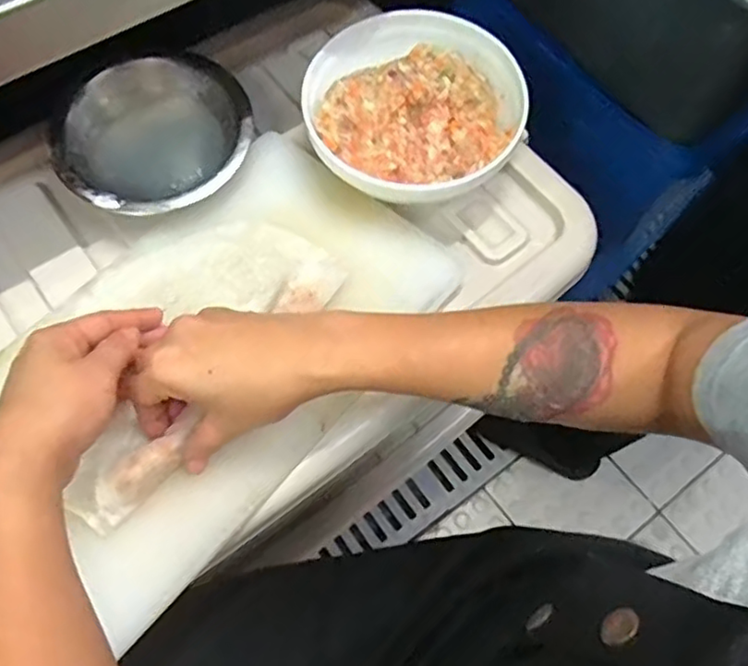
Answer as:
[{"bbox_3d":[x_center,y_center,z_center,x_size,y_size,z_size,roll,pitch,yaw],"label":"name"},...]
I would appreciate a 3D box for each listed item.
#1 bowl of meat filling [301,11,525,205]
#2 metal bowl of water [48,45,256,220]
[{"bbox_3d":[0.030,-0.167,0.502,0.162,0.061,0.162,0,65,-1],"label":"bowl of meat filling"},{"bbox_3d":[-0.168,-0.153,0.499,0.149,0.052,0.120,-35,70,-16],"label":"metal bowl of water"}]

